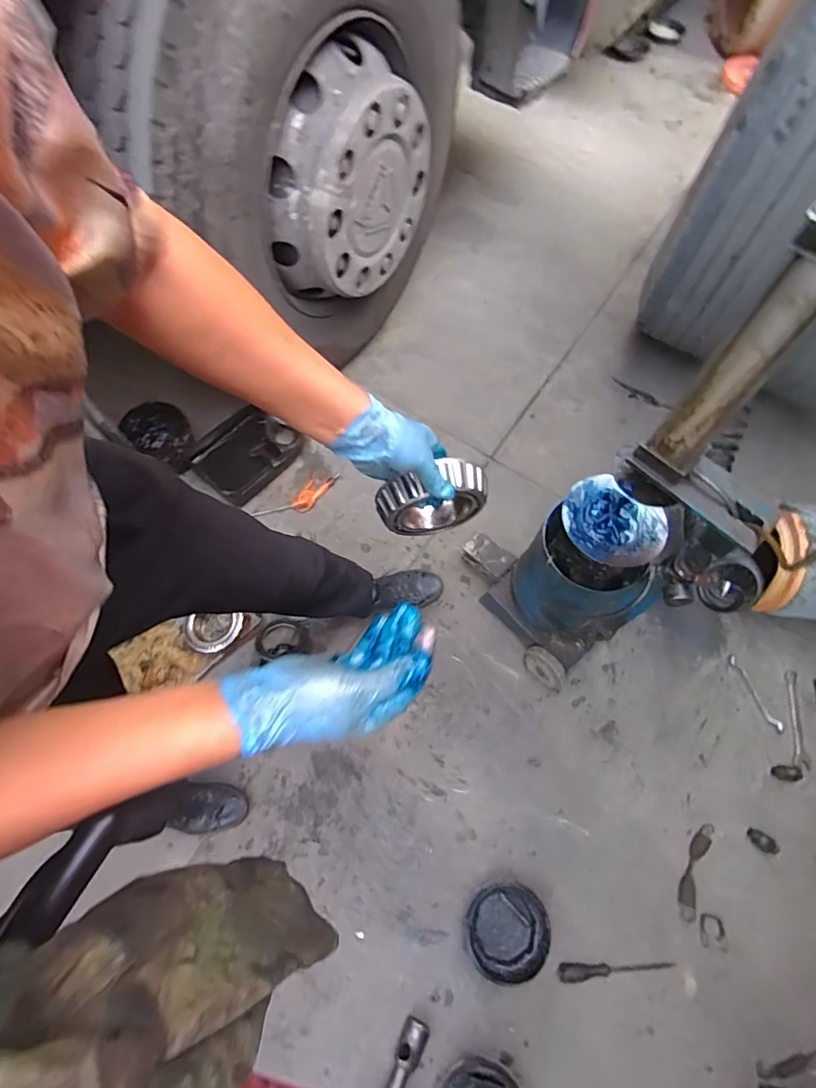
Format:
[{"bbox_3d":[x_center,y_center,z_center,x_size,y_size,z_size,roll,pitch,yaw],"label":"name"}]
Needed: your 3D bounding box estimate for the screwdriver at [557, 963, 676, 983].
[{"bbox_3d":[0.409,0.834,0.981,0.236,0.031,0.029,2,65,1],"label":"screwdriver"}]

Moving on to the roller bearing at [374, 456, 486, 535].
[{"bbox_3d":[0.029,-0.050,0.612,0.127,0.117,0.033,-13,66,-6],"label":"roller bearing"}]

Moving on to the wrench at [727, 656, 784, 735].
[{"bbox_3d":[0.841,0.361,1.219,0.023,0.015,0.192,-19,67,-9],"label":"wrench"}]

